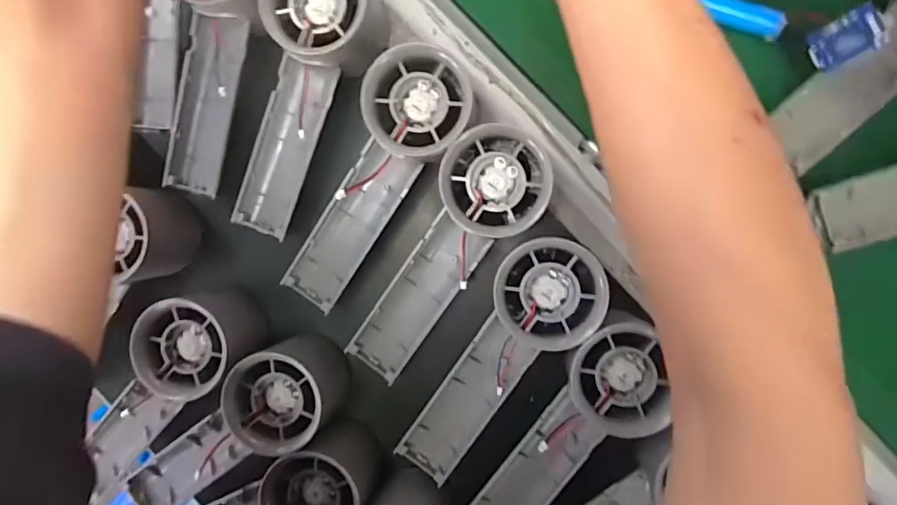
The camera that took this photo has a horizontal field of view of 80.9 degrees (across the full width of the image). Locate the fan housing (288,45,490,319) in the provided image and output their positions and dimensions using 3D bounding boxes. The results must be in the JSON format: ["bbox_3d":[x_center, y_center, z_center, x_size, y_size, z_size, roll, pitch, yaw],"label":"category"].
[{"bbox_3d":[-0.040,-0.037,0.299,0.059,0.032,0.158,34,109,2],"label":"fan housing"}]

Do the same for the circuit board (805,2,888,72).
[{"bbox_3d":[0.200,-0.107,0.264,0.031,0.004,0.023,-26,88,49],"label":"circuit board"}]

